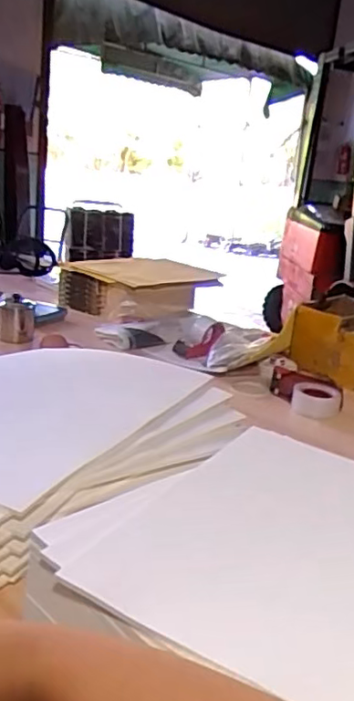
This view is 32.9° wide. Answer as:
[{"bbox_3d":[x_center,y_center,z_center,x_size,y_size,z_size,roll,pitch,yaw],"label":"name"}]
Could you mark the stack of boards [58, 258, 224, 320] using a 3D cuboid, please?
[{"bbox_3d":[-0.121,-0.200,1.870,0.365,0.123,0.407,20,23,37],"label":"stack of boards"}]

